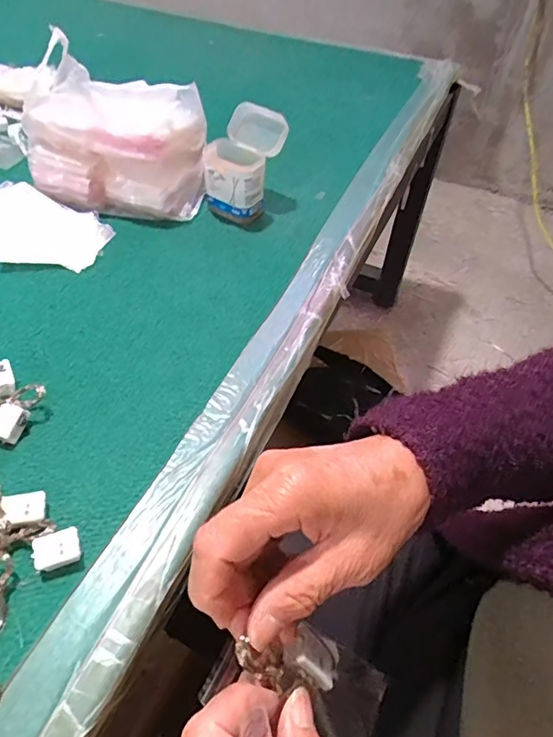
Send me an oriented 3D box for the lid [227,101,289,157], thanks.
[{"bbox_3d":[-0.023,-0.270,0.575,0.074,0.047,0.009,29,10,18],"label":"lid"}]

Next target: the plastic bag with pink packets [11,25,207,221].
[{"bbox_3d":[-0.180,-0.258,0.569,0.192,0.134,0.110,12,50,6],"label":"plastic bag with pink packets"}]

